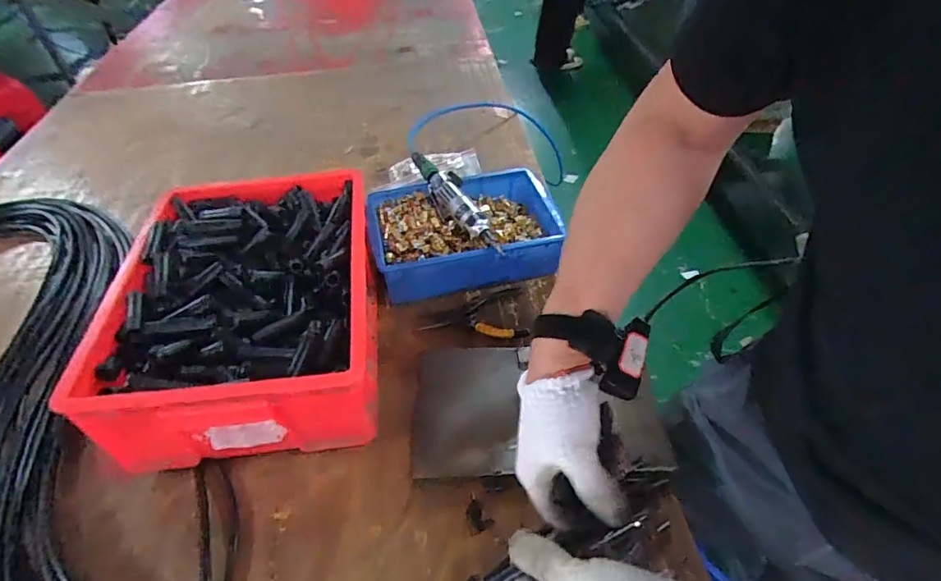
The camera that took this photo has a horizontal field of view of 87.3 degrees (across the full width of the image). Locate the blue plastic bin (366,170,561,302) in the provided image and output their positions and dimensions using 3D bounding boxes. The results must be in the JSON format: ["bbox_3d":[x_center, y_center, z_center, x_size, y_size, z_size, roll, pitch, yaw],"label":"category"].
[{"bbox_3d":[-0.009,-0.102,0.829,0.298,0.087,0.209,-10,46,-7],"label":"blue plastic bin"}]

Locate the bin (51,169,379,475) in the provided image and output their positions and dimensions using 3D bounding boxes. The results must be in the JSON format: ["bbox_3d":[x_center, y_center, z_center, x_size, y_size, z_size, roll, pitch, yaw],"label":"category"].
[{"bbox_3d":[-0.289,0.020,0.679,0.297,0.161,0.406,-7,46,-5],"label":"bin"}]

